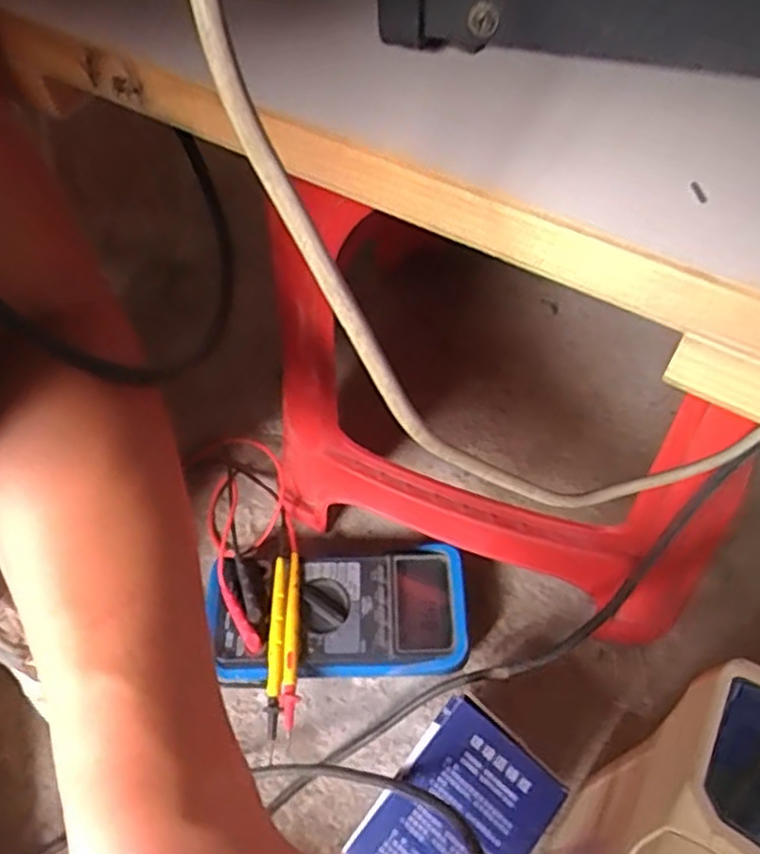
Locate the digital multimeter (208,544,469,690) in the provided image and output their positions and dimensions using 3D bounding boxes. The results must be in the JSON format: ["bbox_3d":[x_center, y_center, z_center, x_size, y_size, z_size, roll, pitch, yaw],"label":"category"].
[{"bbox_3d":[-0.031,0.144,0.531,0.190,0.051,0.105,-3,59,0],"label":"digital multimeter"}]

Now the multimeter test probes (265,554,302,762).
[{"bbox_3d":[-0.070,0.158,0.498,0.022,0.013,0.131,-4,59,0],"label":"multimeter test probes"}]

